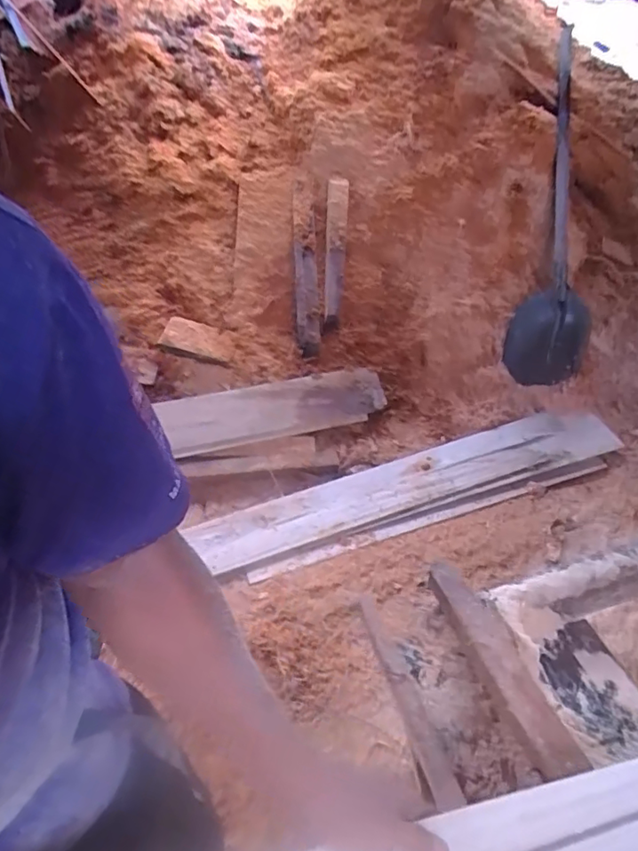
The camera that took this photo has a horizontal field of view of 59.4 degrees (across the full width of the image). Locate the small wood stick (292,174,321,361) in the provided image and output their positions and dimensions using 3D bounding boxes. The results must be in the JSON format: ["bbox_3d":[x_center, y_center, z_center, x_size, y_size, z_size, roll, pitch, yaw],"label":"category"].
[{"bbox_3d":[-0.047,-0.535,1.872,0.083,0.051,0.626,-3,83,-1],"label":"small wood stick"}]

